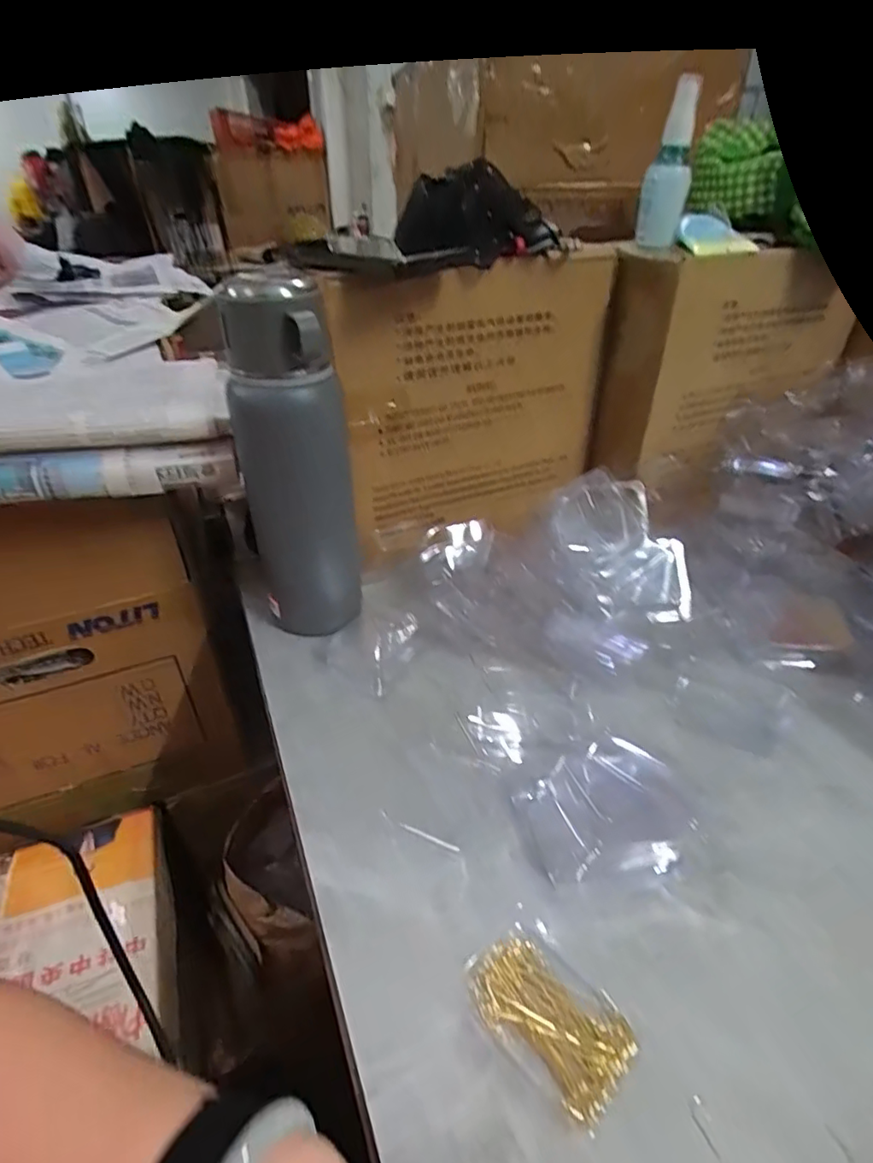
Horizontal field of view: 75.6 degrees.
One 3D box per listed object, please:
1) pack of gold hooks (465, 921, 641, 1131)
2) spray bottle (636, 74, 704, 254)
[{"bbox_3d":[0.053,0.206,0.269,0.049,0.009,0.075,-30,46,-34],"label":"pack of gold hooks"},{"bbox_3d":[0.202,-0.360,0.490,0.039,0.115,0.033,12,38,16],"label":"spray bottle"}]

